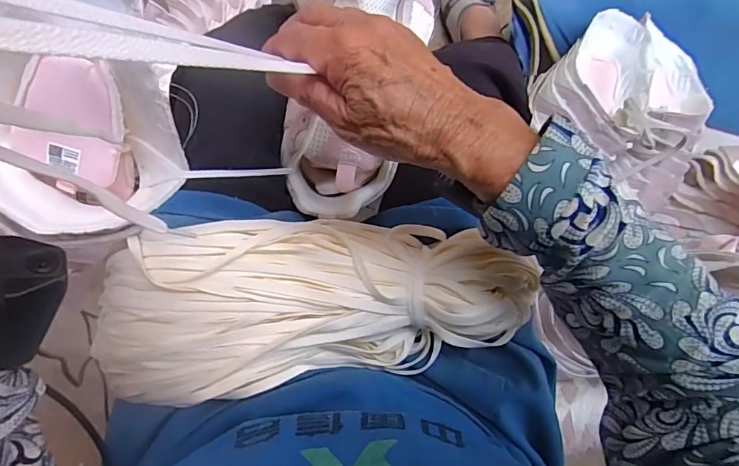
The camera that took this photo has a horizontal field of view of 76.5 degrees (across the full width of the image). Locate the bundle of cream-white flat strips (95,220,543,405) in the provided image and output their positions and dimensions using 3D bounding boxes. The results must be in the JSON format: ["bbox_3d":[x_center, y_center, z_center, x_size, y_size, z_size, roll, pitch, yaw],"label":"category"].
[{"bbox_3d":[-0.049,0.057,0.356,0.331,0.096,0.130,-6,92,-8],"label":"bundle of cream-white flat strips"}]

